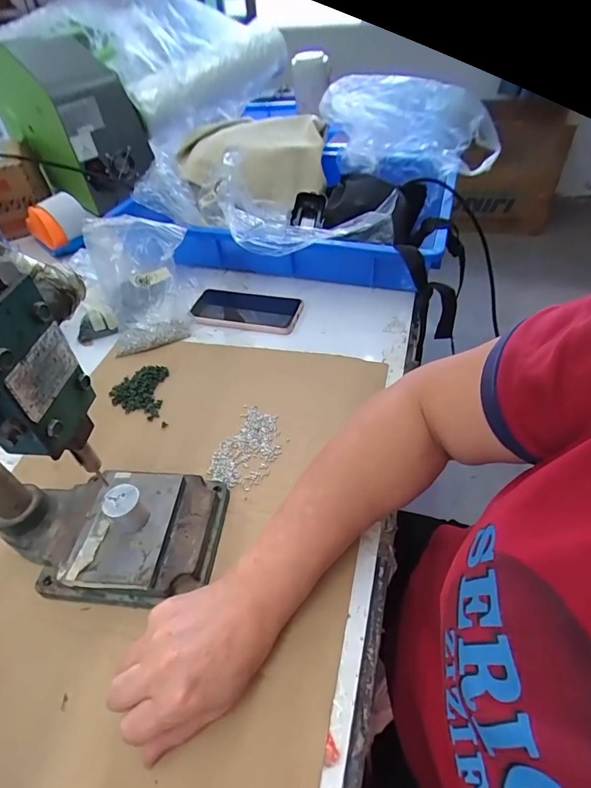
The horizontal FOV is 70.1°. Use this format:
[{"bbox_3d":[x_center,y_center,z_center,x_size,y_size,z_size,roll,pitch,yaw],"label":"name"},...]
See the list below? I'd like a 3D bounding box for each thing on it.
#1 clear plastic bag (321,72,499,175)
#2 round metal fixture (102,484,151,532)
[{"bbox_3d":[0.200,-0.465,0.741,0.293,0.143,0.103,8,49,14],"label":"clear plastic bag"},{"bbox_3d":[-0.141,0.096,0.355,0.029,0.033,0.028,-3,47,3],"label":"round metal fixture"}]

